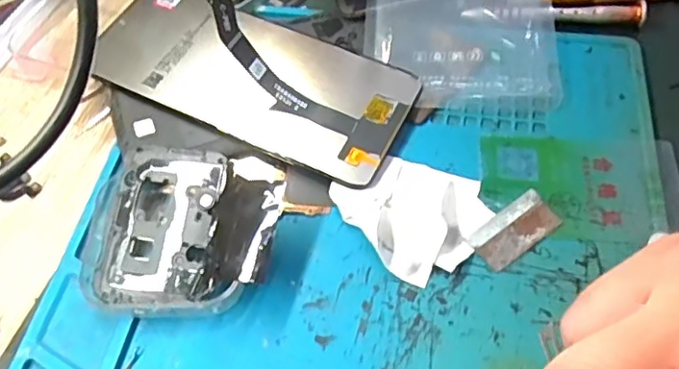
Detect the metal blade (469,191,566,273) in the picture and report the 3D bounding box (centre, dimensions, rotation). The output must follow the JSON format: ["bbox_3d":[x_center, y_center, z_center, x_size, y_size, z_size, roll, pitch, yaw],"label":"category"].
[{"bbox_3d":[0.074,0.019,0.255,0.038,0.004,0.020,-35,64,-15],"label":"metal blade"}]

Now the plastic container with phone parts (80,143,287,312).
[{"bbox_3d":[-0.064,0.019,0.251,0.075,0.025,0.066,3,56,5],"label":"plastic container with phone parts"}]

